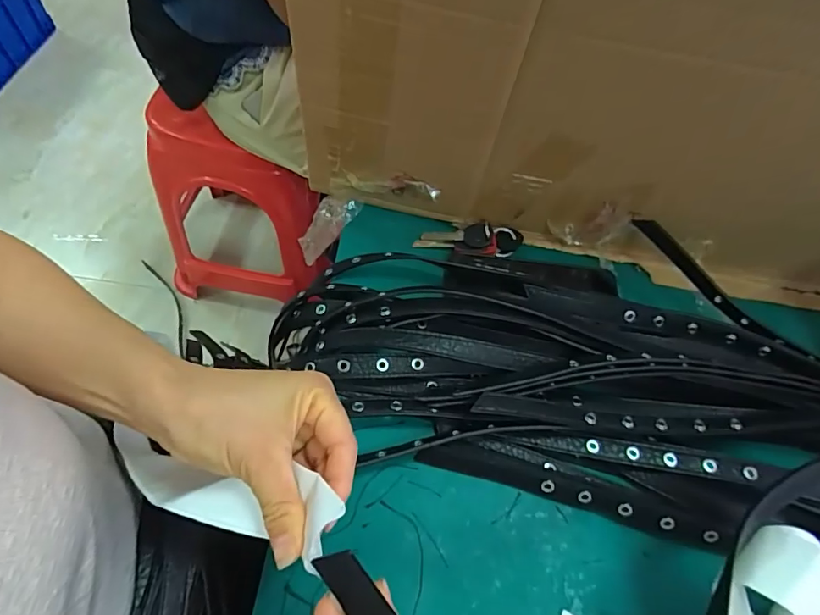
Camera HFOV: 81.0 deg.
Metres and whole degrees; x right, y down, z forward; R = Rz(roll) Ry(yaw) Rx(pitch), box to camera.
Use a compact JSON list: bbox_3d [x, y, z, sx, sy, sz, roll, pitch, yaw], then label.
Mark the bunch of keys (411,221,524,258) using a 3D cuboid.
[{"bbox_3d":[0.061,-0.068,0.482,0.109,0.024,0.033,-1,60,-8],"label":"bunch of keys"}]

